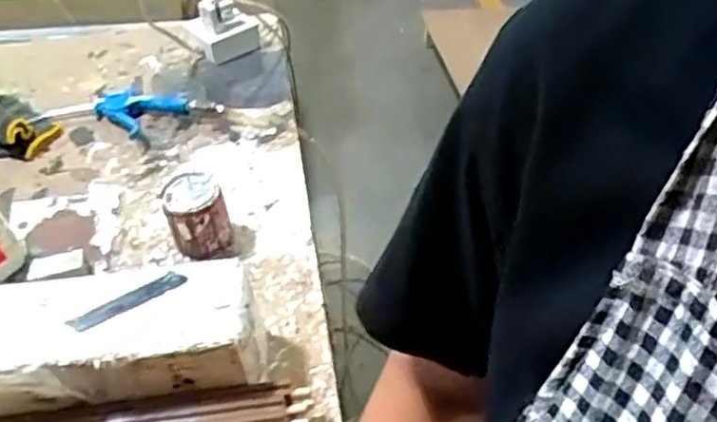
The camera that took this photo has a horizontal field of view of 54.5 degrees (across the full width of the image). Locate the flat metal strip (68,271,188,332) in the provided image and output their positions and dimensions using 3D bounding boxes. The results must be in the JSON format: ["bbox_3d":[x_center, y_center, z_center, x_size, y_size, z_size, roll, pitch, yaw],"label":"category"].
[{"bbox_3d":[-0.193,0.075,0.585,0.097,0.004,0.018,-26,57,-17],"label":"flat metal strip"}]

